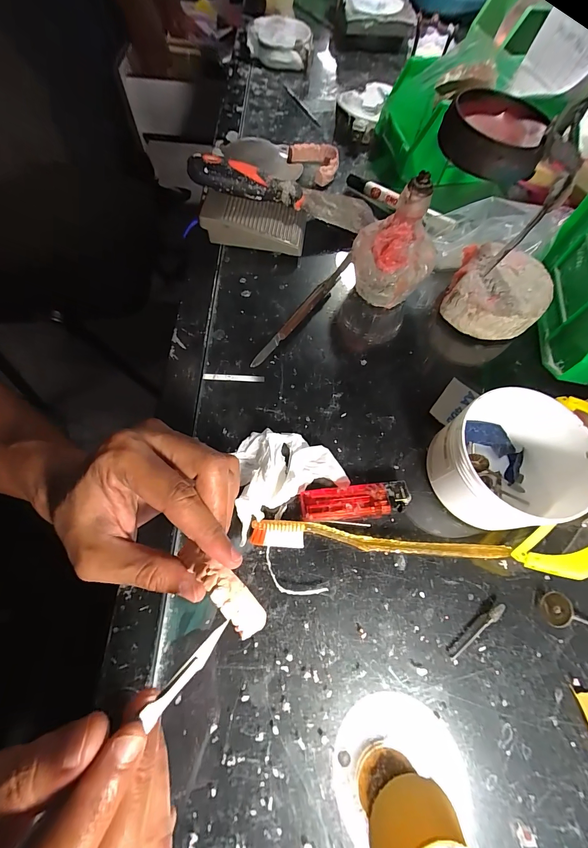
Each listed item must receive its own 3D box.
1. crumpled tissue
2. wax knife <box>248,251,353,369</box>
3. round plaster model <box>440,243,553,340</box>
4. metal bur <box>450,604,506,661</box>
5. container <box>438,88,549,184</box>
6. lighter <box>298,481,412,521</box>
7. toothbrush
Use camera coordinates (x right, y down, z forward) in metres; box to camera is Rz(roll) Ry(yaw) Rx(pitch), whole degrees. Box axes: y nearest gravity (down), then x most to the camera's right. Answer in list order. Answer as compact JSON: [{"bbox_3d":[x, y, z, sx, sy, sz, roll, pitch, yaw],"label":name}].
[{"bbox_3d":[-0.012,0.034,0.254,0.087,0.019,0.067,-26,71,-13],"label":"crumpled tissue"},{"bbox_3d":[0.011,-0.112,0.320,0.010,0.012,0.164,33,69,10],"label":"wax knife"},{"bbox_3d":[0.194,-0.126,0.319,0.081,0.035,0.082,1,67,-3],"label":"round plaster model"},{"bbox_3d":[0.126,0.142,0.224,0.051,0.006,0.006,-38,74,-17],"label":"metal bur"},{"bbox_3d":[0.141,-0.208,0.237,0.068,0.025,0.068,1,67,-3],"label":"container"},{"bbox_3d":[0.046,0.059,0.249,0.081,0.013,0.023,-4,68,-5],"label":"lighter"},{"bbox_3d":[0.060,0.084,0.238,0.179,0.016,0.017,4,67,-2],"label":"toothbrush"}]

